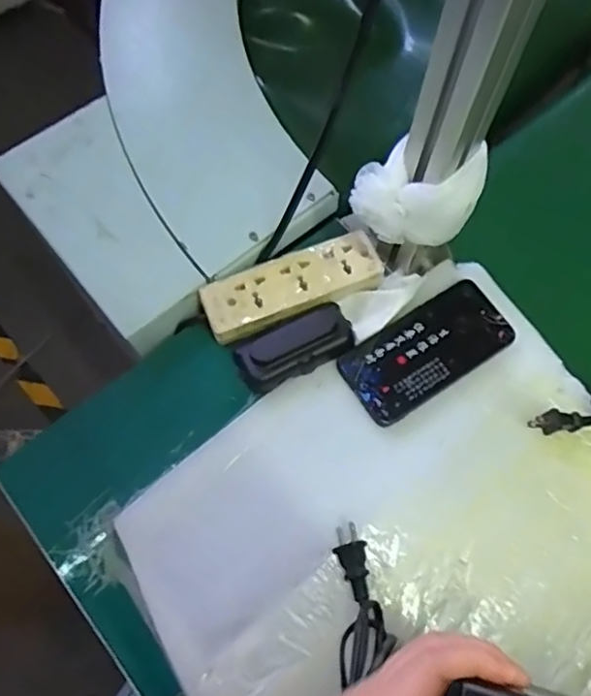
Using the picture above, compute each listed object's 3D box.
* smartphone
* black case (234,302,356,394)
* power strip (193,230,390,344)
[{"bbox_3d":[0.118,0.001,0.534,0.154,0.015,0.077,-31,72,-13],"label":"smartphone"},{"bbox_3d":[0.001,-0.002,0.525,0.102,0.024,0.048,-25,70,-11],"label":"black case"},{"bbox_3d":[-0.003,-0.058,0.550,0.166,0.021,0.058,-20,70,-10],"label":"power strip"}]

